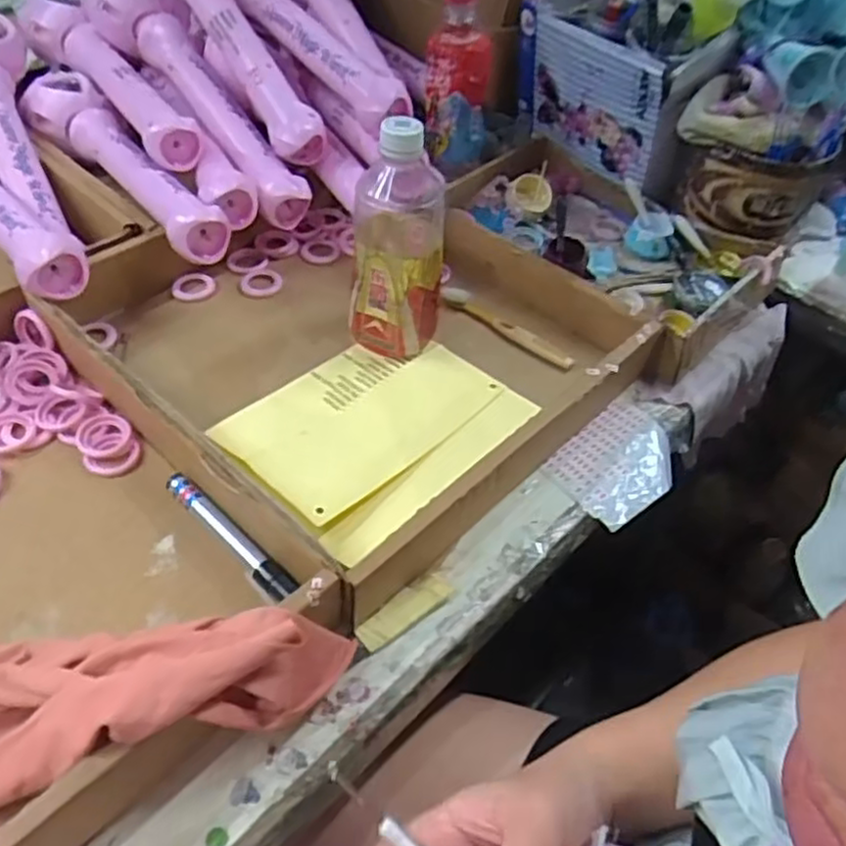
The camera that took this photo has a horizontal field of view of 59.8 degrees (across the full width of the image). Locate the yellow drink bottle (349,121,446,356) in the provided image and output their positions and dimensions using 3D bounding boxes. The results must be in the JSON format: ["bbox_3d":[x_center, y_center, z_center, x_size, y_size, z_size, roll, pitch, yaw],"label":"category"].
[{"bbox_3d":[-0.019,-0.142,0.574,0.069,0.185,0.078,3,49,-3],"label":"yellow drink bottle"}]

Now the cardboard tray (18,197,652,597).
[{"bbox_3d":[-0.049,-0.079,0.608,0.369,0.059,0.376,39,56,25],"label":"cardboard tray"}]

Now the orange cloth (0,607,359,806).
[{"bbox_3d":[-0.170,0.142,0.382,0.262,0.075,0.092,-3,49,-9],"label":"orange cloth"}]

